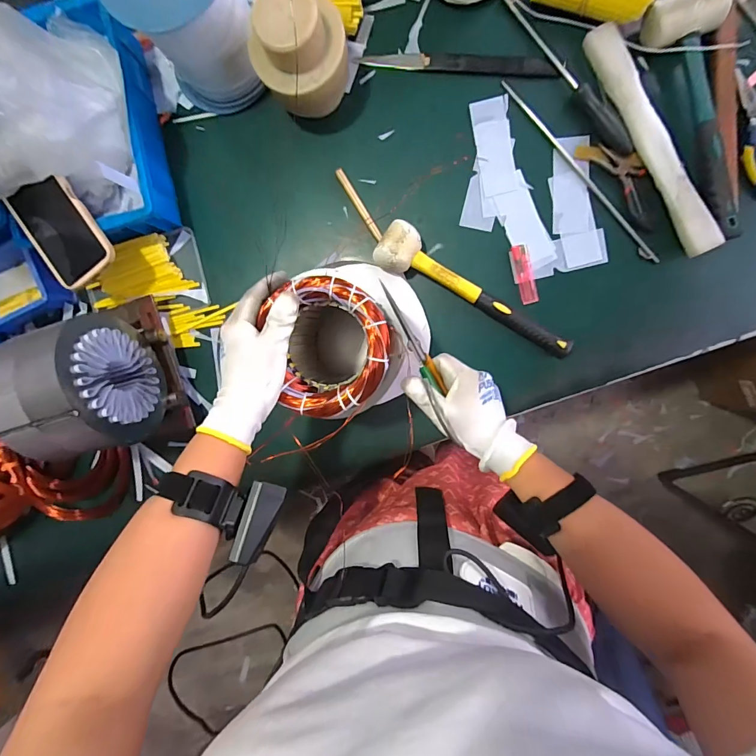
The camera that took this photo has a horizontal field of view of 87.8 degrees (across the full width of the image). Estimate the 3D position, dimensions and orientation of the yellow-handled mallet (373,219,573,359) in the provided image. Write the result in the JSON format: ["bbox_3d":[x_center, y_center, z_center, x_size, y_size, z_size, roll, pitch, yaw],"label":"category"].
[{"bbox_3d":[0.128,-0.112,0.507,0.278,0.051,0.058,29,98,3],"label":"yellow-handled mallet"}]

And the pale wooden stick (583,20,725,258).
[{"bbox_3d":[0.331,-0.287,0.475,0.035,0.037,0.295,-25,92,8],"label":"pale wooden stick"}]

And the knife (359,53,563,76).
[{"bbox_3d":[0.100,-0.404,0.504,0.248,0.004,0.021,7,96,6],"label":"knife"}]

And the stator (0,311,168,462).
[{"bbox_3d":[-0.355,0.011,0.474,0.108,0.154,0.147,-14,93,8],"label":"stator"}]

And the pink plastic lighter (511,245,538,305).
[{"bbox_3d":[0.196,-0.138,0.522,0.021,0.009,0.077,-13,94,8],"label":"pink plastic lighter"}]

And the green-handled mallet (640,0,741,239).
[{"bbox_3d":[0.390,-0.302,0.460,0.076,0.047,0.279,-17,93,8],"label":"green-handled mallet"}]

